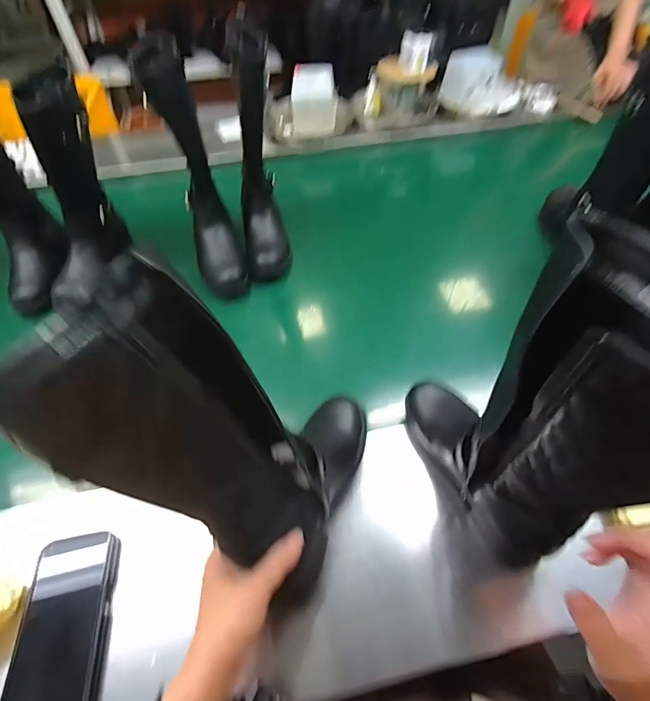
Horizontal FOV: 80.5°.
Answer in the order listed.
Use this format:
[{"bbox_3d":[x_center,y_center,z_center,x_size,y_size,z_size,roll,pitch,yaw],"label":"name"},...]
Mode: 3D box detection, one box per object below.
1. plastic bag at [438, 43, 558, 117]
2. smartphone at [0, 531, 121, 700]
[{"bbox_3d":[0.523,-0.774,1.118,0.348,0.156,0.116,-12,53,-8],"label":"plastic bag"},{"bbox_3d":[-0.260,0.272,0.384,0.085,0.014,0.160,-9,53,-6],"label":"smartphone"}]

